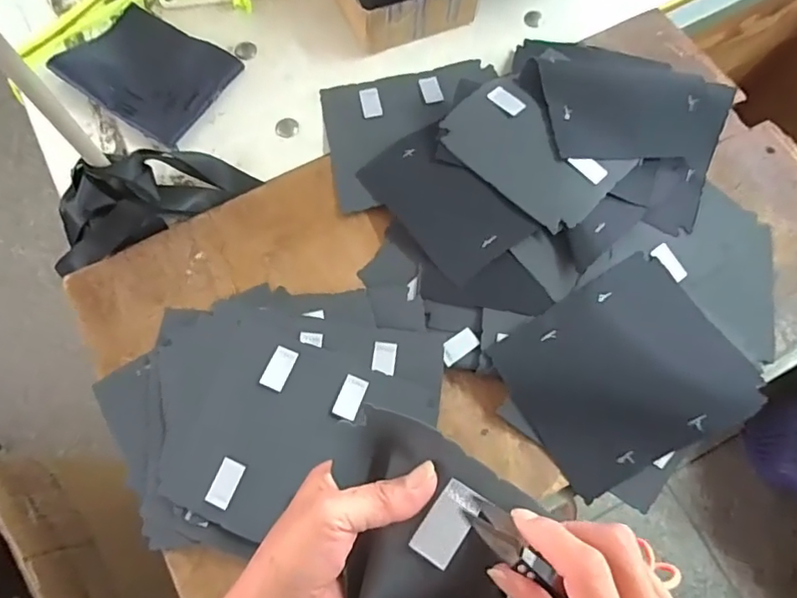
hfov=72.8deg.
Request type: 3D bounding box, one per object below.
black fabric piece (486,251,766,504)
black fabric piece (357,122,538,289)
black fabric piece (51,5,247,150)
[{"bbox_3d":[0.201,0.062,0.476,0.194,0.032,0.160,-33,83,-6],"label":"black fabric piece"},{"bbox_3d":[0.041,-0.094,0.516,0.091,0.005,0.158,-37,71,-4],"label":"black fabric piece"},{"bbox_3d":[-0.269,-0.250,0.585,0.160,0.016,0.122,30,75,9],"label":"black fabric piece"}]

